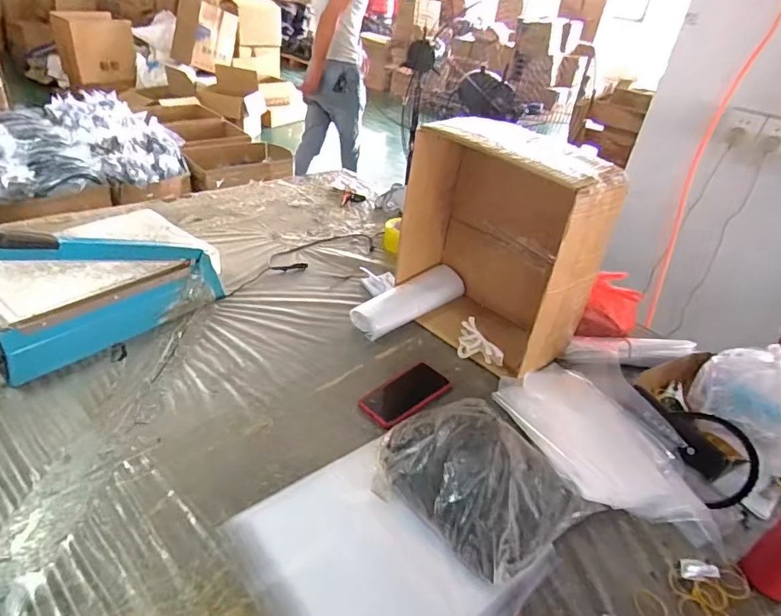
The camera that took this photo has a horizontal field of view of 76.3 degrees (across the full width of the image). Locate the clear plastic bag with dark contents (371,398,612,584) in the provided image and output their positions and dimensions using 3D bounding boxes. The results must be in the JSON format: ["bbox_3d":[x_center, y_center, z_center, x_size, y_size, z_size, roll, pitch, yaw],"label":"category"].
[{"bbox_3d":[0.121,0.235,0.709,0.238,0.053,0.260,-21,43,-36],"label":"clear plastic bag with dark contents"}]

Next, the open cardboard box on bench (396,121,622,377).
[{"bbox_3d":[0.210,-0.126,0.964,0.363,0.384,0.170,33,41,32],"label":"open cardboard box on bench"}]

